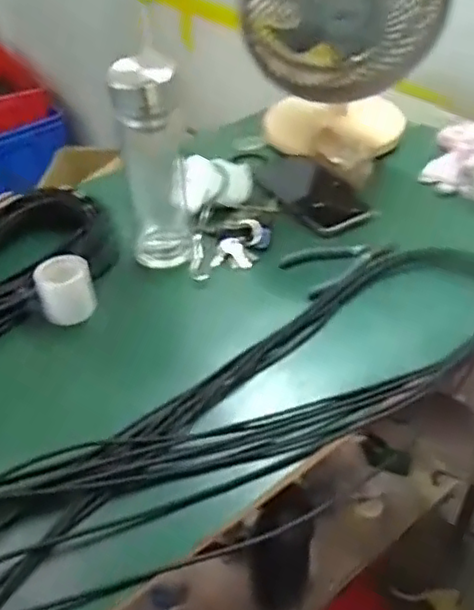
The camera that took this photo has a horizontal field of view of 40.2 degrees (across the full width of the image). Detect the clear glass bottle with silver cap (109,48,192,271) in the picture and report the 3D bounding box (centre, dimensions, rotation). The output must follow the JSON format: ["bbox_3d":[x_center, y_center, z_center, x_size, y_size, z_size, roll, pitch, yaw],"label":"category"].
[{"bbox_3d":[-0.085,-0.142,0.661,0.062,0.215,0.055,-13,41,-12],"label":"clear glass bottle with silver cap"}]

